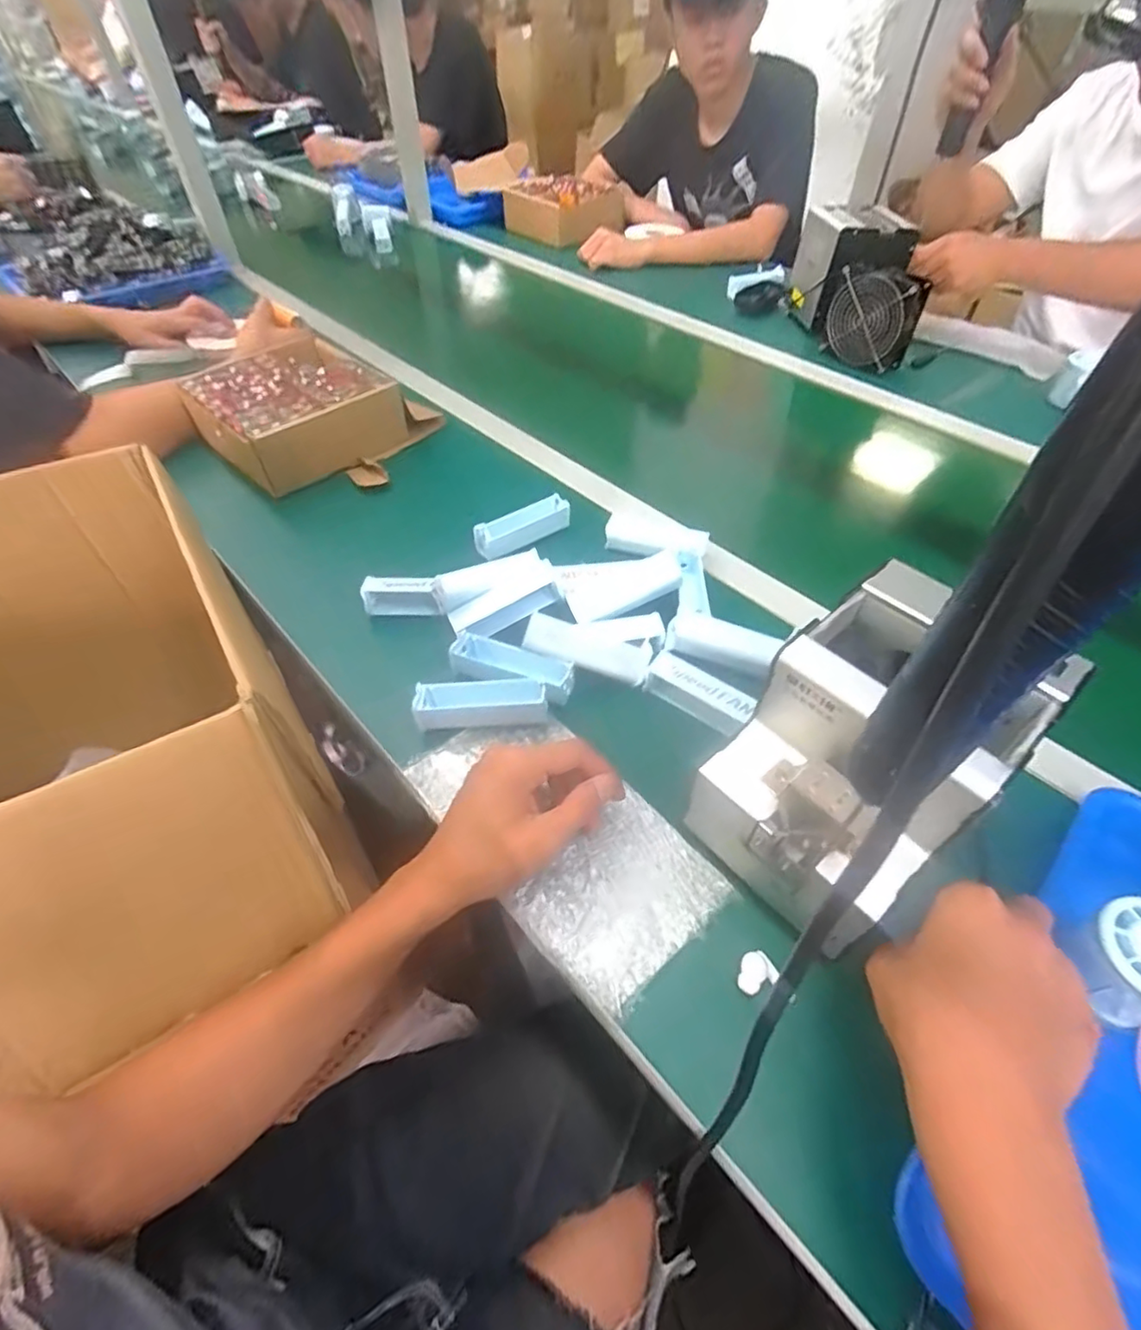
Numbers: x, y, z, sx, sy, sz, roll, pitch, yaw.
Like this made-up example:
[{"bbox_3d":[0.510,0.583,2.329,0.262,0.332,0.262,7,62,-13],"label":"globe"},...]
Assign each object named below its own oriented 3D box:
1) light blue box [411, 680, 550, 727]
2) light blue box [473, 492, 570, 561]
[{"bbox_3d":[-0.069,0.029,0.467,0.098,0.027,0.027,-3,50,-2],"label":"light blue box"},{"bbox_3d":[-0.048,-0.143,0.629,0.105,0.031,0.025,-26,55,-20],"label":"light blue box"}]

